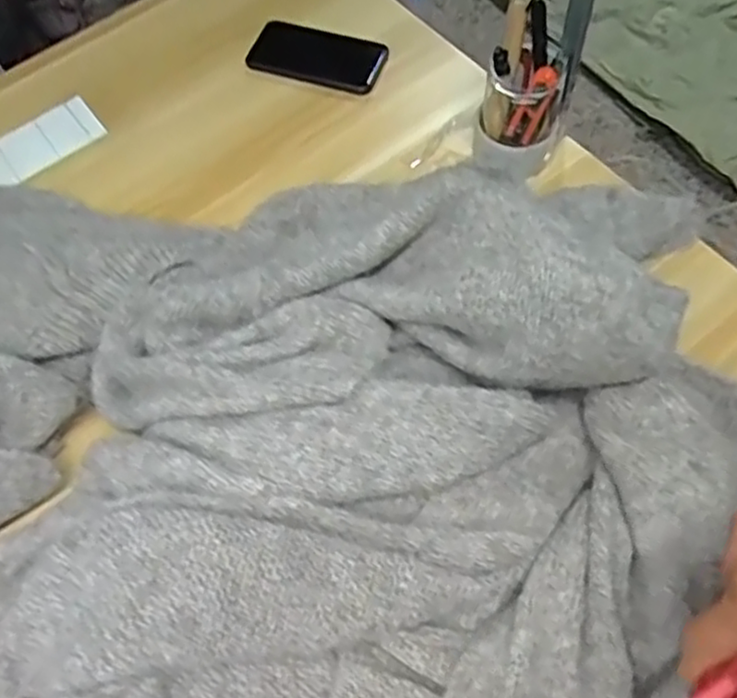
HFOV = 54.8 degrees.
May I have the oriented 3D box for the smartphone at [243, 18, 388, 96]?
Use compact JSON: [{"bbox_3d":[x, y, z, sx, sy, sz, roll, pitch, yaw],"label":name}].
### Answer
[{"bbox_3d":[-0.060,-0.347,0.843,0.161,0.012,0.078,19,66,12],"label":"smartphone"}]

